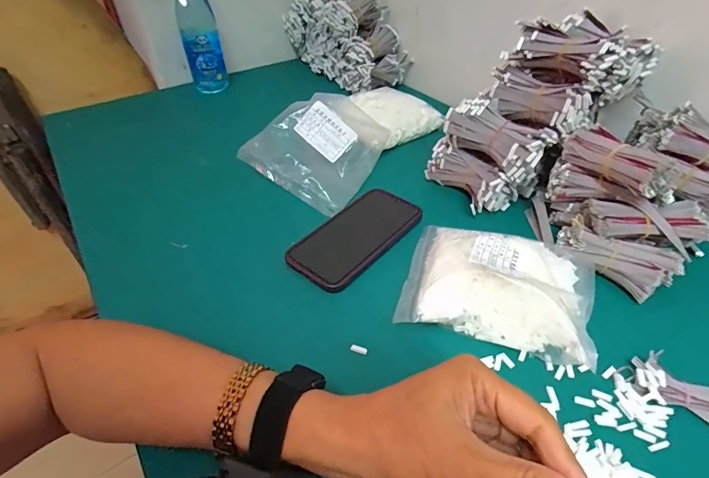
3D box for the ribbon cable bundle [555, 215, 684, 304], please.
[{"bbox_3d":[0.256,0.016,0.387,0.042,0.032,0.101,-33,52,-30],"label":"ribbon cable bundle"}]

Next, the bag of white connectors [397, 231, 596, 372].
[{"bbox_3d":[0.135,0.038,0.365,0.167,0.039,0.141,12,44,13],"label":"bag of white connectors"}]

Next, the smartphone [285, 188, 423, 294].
[{"bbox_3d":[0.004,-0.007,0.433,0.078,0.006,0.156,29,50,28],"label":"smartphone"}]

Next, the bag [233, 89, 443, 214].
[{"bbox_3d":[-0.001,-0.160,0.554,0.146,0.079,0.293,29,50,28],"label":"bag"}]

